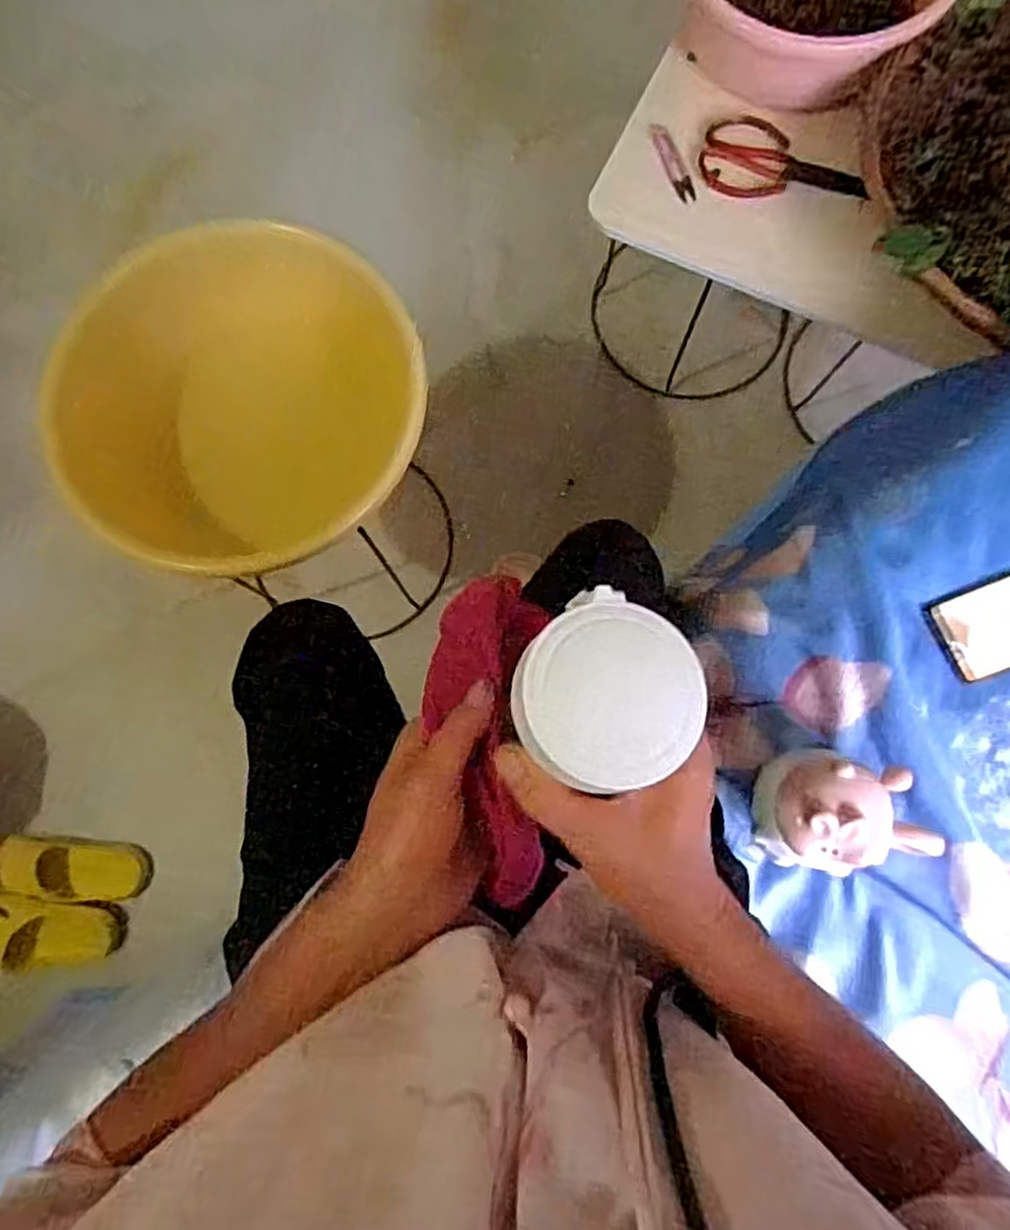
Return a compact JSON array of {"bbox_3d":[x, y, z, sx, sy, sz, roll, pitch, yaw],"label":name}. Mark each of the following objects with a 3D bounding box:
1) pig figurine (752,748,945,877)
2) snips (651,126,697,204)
[{"bbox_3d":[0.268,0.153,0.582,0.128,0.093,0.101,-9,80,0],"label":"pig figurine"},{"bbox_3d":[0.200,-0.539,0.879,0.020,0.005,0.106,-19,80,-2],"label":"snips"}]

